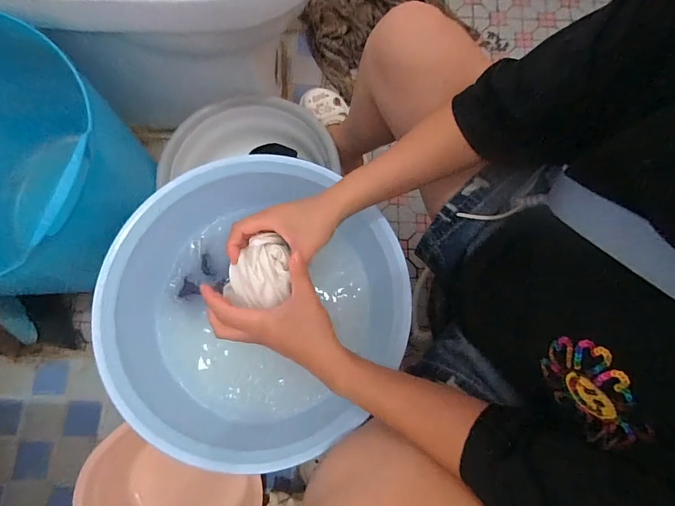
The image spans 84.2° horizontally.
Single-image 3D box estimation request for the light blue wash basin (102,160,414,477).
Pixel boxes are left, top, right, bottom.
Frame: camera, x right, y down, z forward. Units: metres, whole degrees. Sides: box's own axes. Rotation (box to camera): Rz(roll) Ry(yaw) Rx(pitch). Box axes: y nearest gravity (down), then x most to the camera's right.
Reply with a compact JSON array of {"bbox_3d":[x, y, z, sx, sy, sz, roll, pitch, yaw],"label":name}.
[{"bbox_3d":[-0.125,0.064,0.526,0.376,0.120,0.387,0,77,0],"label":"light blue wash basin"}]

